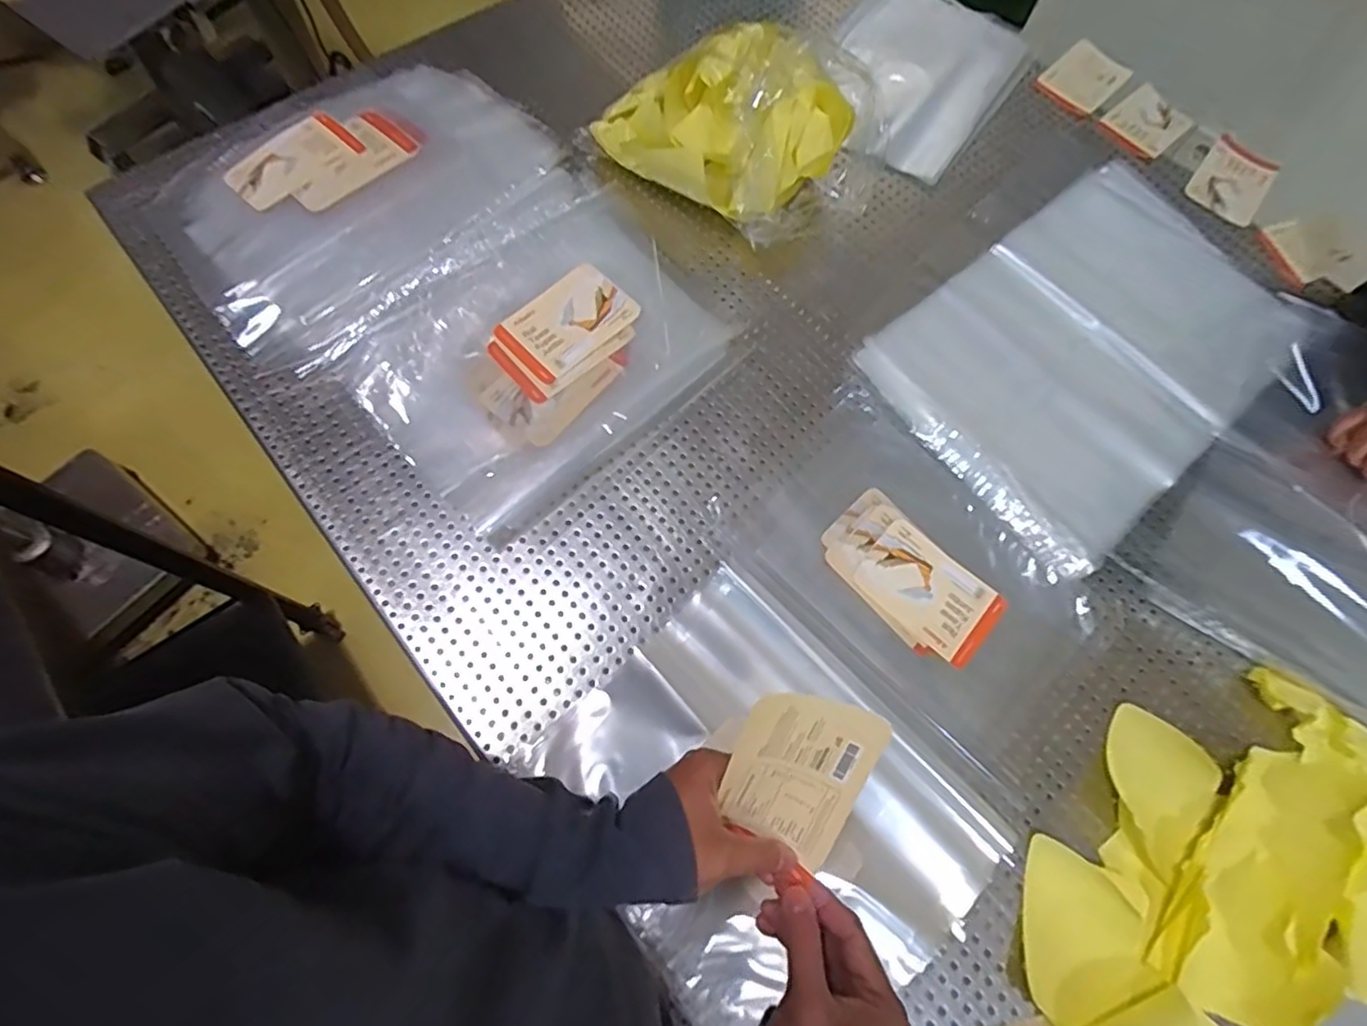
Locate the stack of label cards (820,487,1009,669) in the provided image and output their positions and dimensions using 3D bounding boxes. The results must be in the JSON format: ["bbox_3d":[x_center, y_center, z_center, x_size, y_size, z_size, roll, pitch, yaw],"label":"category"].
[{"bbox_3d":[0.216,0.063,0.627,0.171,0.013,0.093,42,73,12],"label":"stack of label cards"}]

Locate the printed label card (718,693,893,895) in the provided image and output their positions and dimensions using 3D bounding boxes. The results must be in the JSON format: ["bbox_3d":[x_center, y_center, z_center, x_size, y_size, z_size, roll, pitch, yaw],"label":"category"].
[{"bbox_3d":[0.066,0.156,0.391,0.078,0.012,0.107,20,112,-1],"label":"printed label card"}]

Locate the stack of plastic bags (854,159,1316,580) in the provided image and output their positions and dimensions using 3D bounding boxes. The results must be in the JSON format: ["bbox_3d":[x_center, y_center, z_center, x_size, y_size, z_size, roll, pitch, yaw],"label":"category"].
[{"bbox_3d":[0.442,-0.182,0.709,0.446,0.019,0.307,-39,76,-16],"label":"stack of plastic bags"}]

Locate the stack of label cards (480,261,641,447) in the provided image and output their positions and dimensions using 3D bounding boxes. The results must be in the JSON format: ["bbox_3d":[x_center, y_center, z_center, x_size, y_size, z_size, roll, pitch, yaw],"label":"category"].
[{"bbox_3d":[-0.124,-0.159,0.667,0.121,0.033,0.191,37,72,10],"label":"stack of label cards"}]

